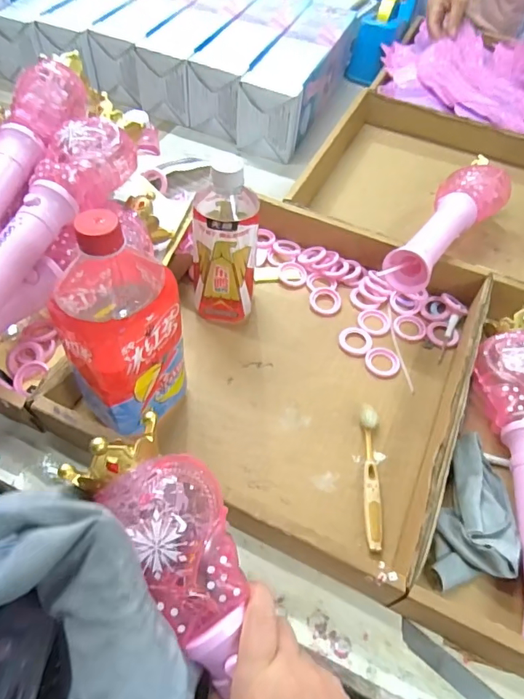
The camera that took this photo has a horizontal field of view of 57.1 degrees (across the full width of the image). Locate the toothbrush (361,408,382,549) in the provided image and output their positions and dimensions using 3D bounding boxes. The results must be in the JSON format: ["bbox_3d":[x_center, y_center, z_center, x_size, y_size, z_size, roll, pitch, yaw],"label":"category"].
[{"bbox_3d":[0.102,0.115,0.448,0.016,0.013,0.137,5,54,1],"label":"toothbrush"}]

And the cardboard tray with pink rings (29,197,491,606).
[{"bbox_3d":[0.022,-0.014,0.517,0.376,0.054,0.398,23,56,13],"label":"cardboard tray with pink rings"}]

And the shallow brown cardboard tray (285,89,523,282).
[{"bbox_3d":[0.269,-0.230,0.680,0.378,0.086,0.340,22,61,13],"label":"shallow brown cardboard tray"}]

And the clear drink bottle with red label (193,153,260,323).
[{"bbox_3d":[-0.036,-0.110,0.505,0.062,0.176,0.076,6,54,1],"label":"clear drink bottle with red label"}]

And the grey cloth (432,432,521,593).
[{"bbox_3d":[0.189,0.143,0.422,0.062,0.031,0.130,16,55,8],"label":"grey cloth"}]

